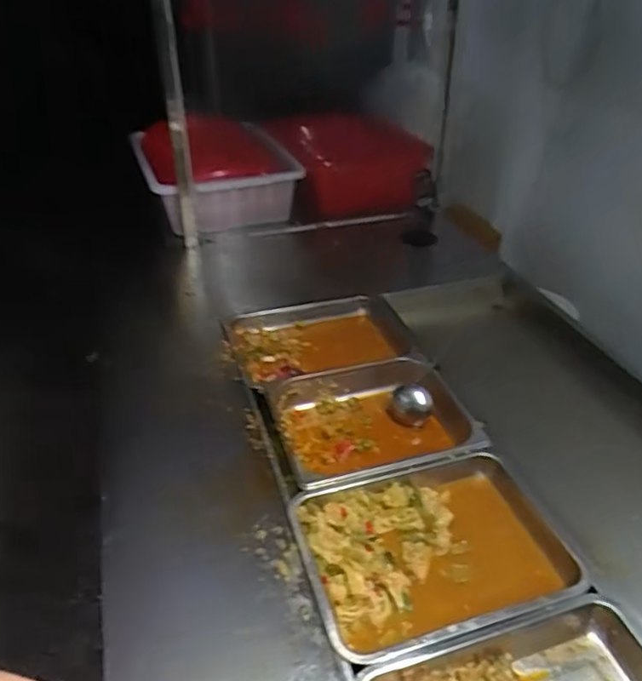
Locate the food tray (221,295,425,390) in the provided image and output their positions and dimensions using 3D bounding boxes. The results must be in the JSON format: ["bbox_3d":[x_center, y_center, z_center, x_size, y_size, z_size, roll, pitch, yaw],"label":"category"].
[{"bbox_3d":[0.010,0.006,1.188,0.369,0.066,0.244,-9,35,-15],"label":"food tray"}]

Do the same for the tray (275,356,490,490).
[{"bbox_3d":[0.085,0.151,1.007,0.316,0.091,0.256,-8,35,-15],"label":"tray"}]

